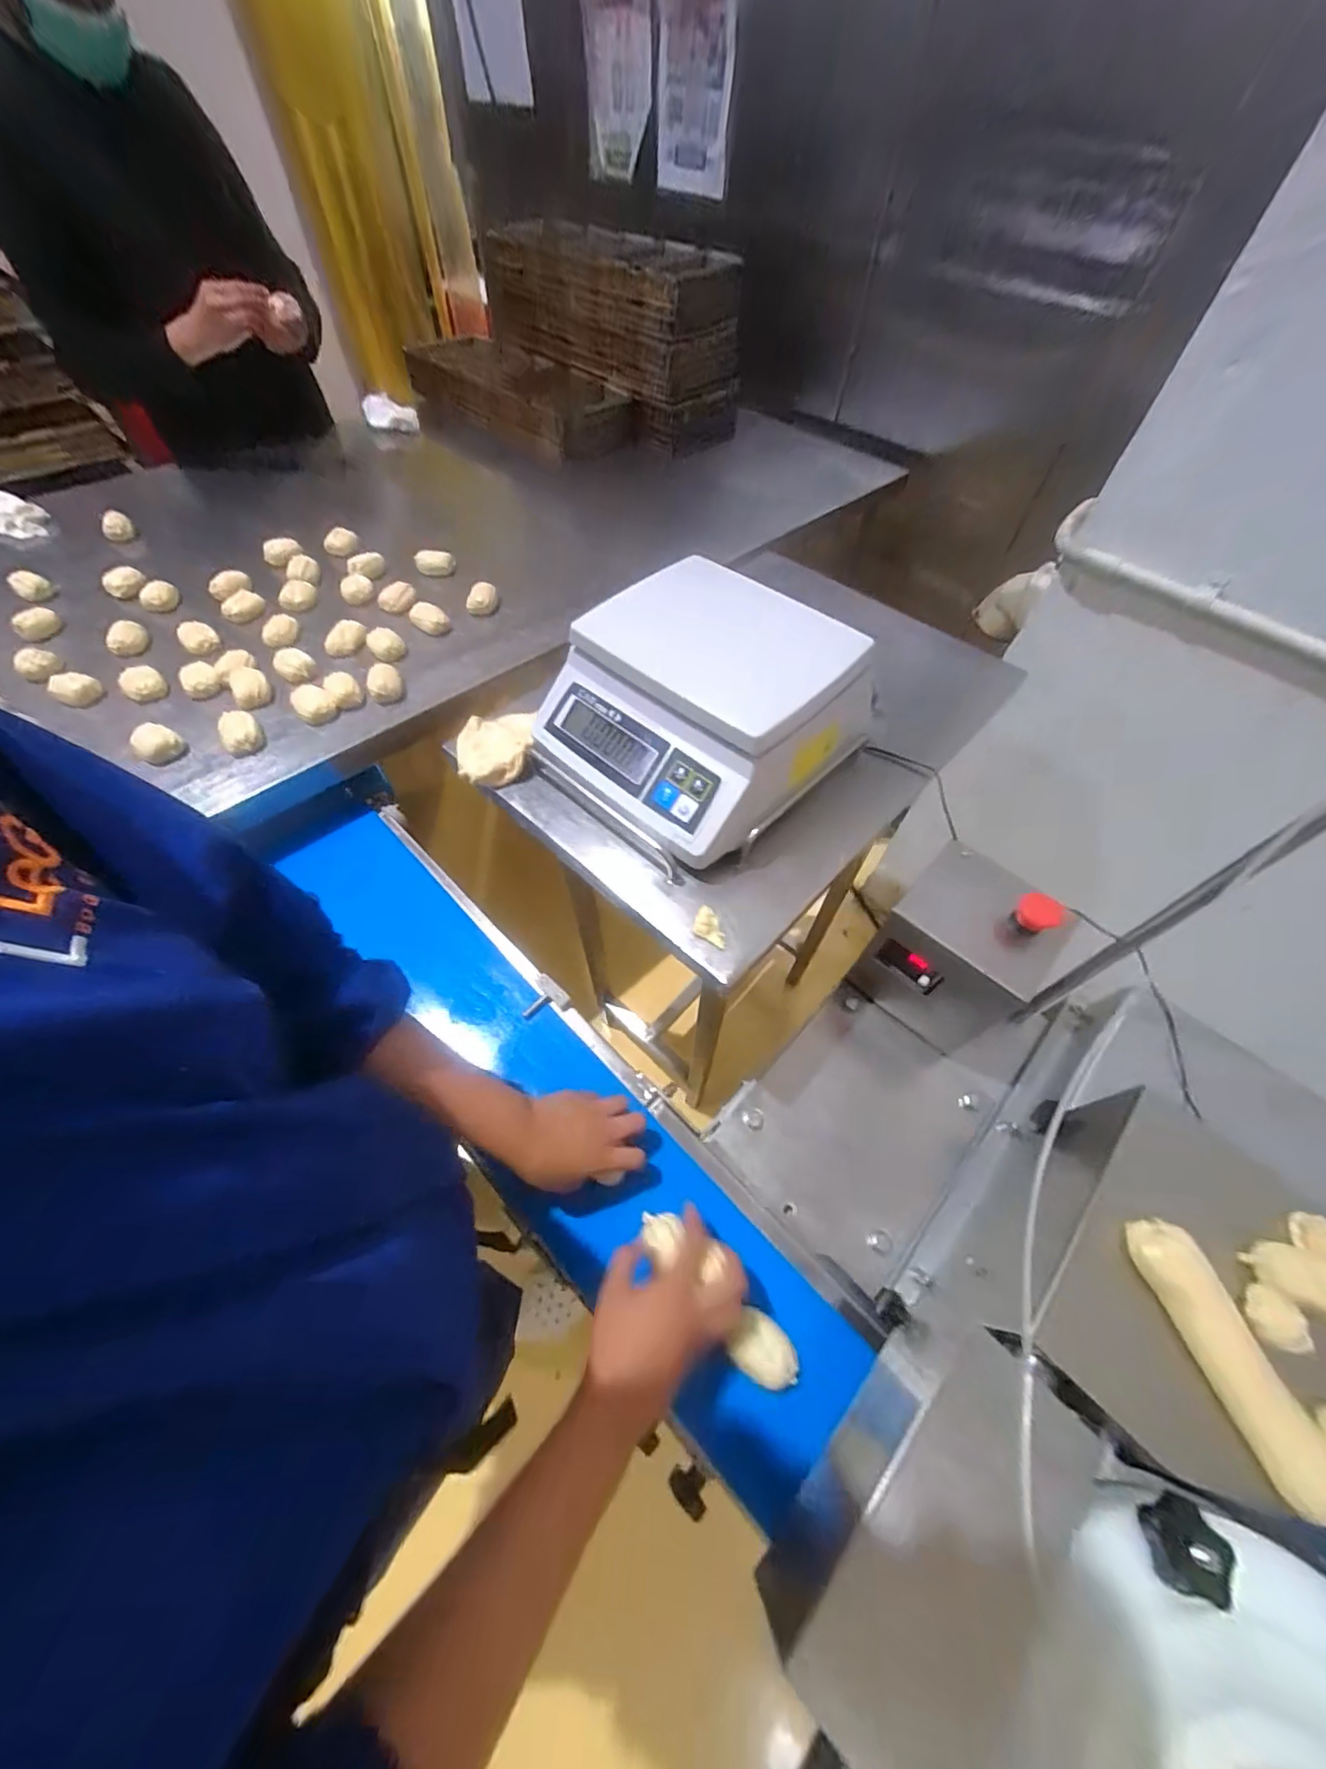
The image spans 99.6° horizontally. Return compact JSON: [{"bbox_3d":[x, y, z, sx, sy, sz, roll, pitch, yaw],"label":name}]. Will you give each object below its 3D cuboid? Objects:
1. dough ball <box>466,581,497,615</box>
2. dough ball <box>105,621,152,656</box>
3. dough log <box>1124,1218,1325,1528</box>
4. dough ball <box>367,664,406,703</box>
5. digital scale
[{"bbox_3d":[-0.284,-0.447,0.877,0.049,0.034,0.032,-18,59,-13],"label":"dough ball"},{"bbox_3d":[-0.775,-0.357,0.810,0.051,0.026,0.056,1,57,-1],"label":"dough ball"},{"bbox_3d":[0.352,0.288,0.343,0.036,0.027,0.143,-14,58,-11],"label":"dough log"},{"bbox_3d":[-0.380,-0.274,0.766,0.045,0.028,0.054,-23,60,-16],"label":"dough ball"},{"bbox_3d":[0.034,-0.188,0.547,0.259,0.117,0.262,-39,66,-23],"label":"digital scale"}]

